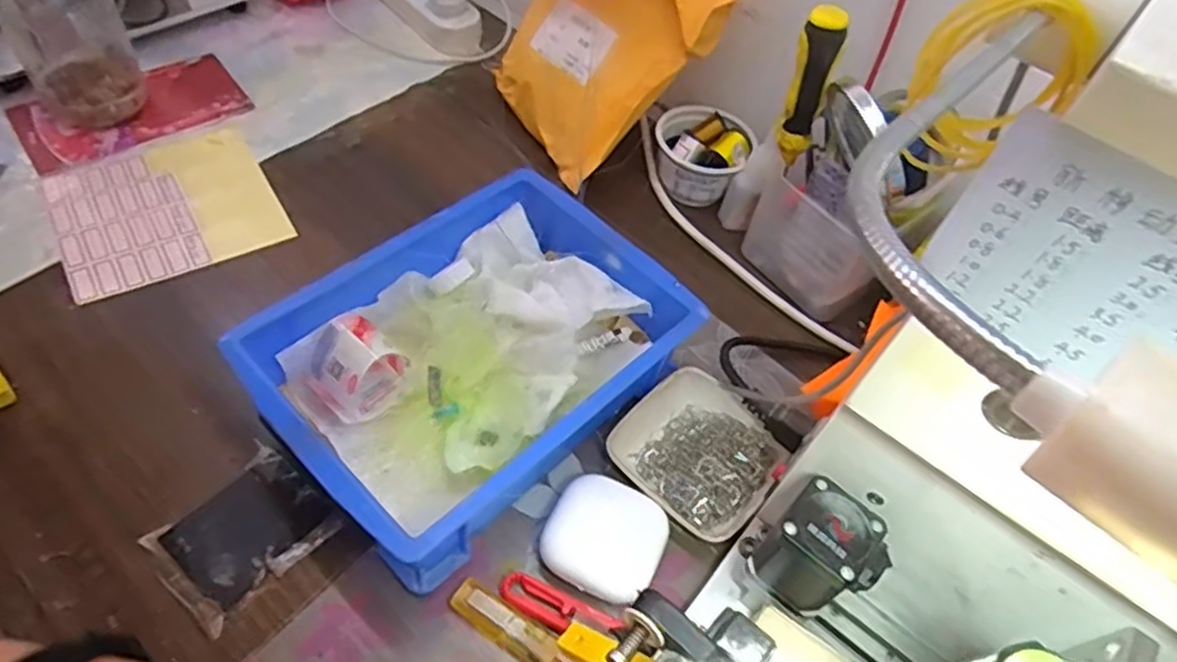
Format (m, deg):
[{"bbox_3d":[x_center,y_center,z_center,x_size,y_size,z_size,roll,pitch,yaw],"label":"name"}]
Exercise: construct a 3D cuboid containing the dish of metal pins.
[{"bbox_3d":[0.072,0.077,0.469,0.094,0.021,0.094,37,57,18],"label":"dish of metal pins"}]

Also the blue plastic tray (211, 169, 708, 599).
[{"bbox_3d":[-0.070,0.017,0.464,0.179,0.076,0.245,41,59,21],"label":"blue plastic tray"}]

